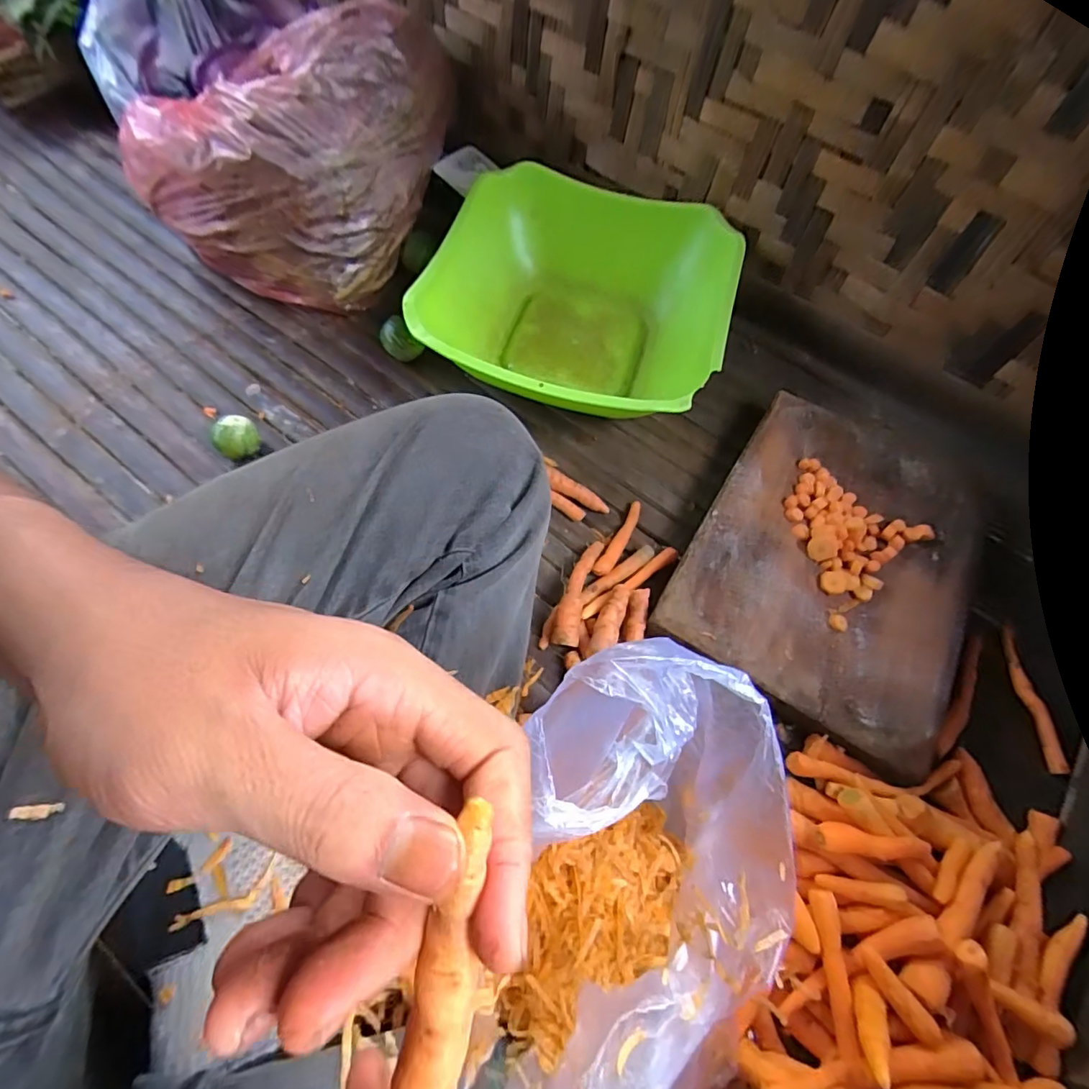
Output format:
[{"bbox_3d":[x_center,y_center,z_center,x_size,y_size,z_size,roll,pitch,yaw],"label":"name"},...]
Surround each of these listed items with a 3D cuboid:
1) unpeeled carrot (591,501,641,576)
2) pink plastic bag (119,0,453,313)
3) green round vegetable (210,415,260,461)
[{"bbox_3d":[0.068,-0.005,0.470,0.015,0.016,0.085,29,64,11],"label":"unpeeled carrot"},{"bbox_3d":[-0.249,-0.417,0.556,0.248,0.188,0.287,17,63,5],"label":"pink plastic bag"},{"bbox_3d":[-0.277,-0.091,0.475,0.037,0.035,0.035,1,62,-3],"label":"green round vegetable"}]

